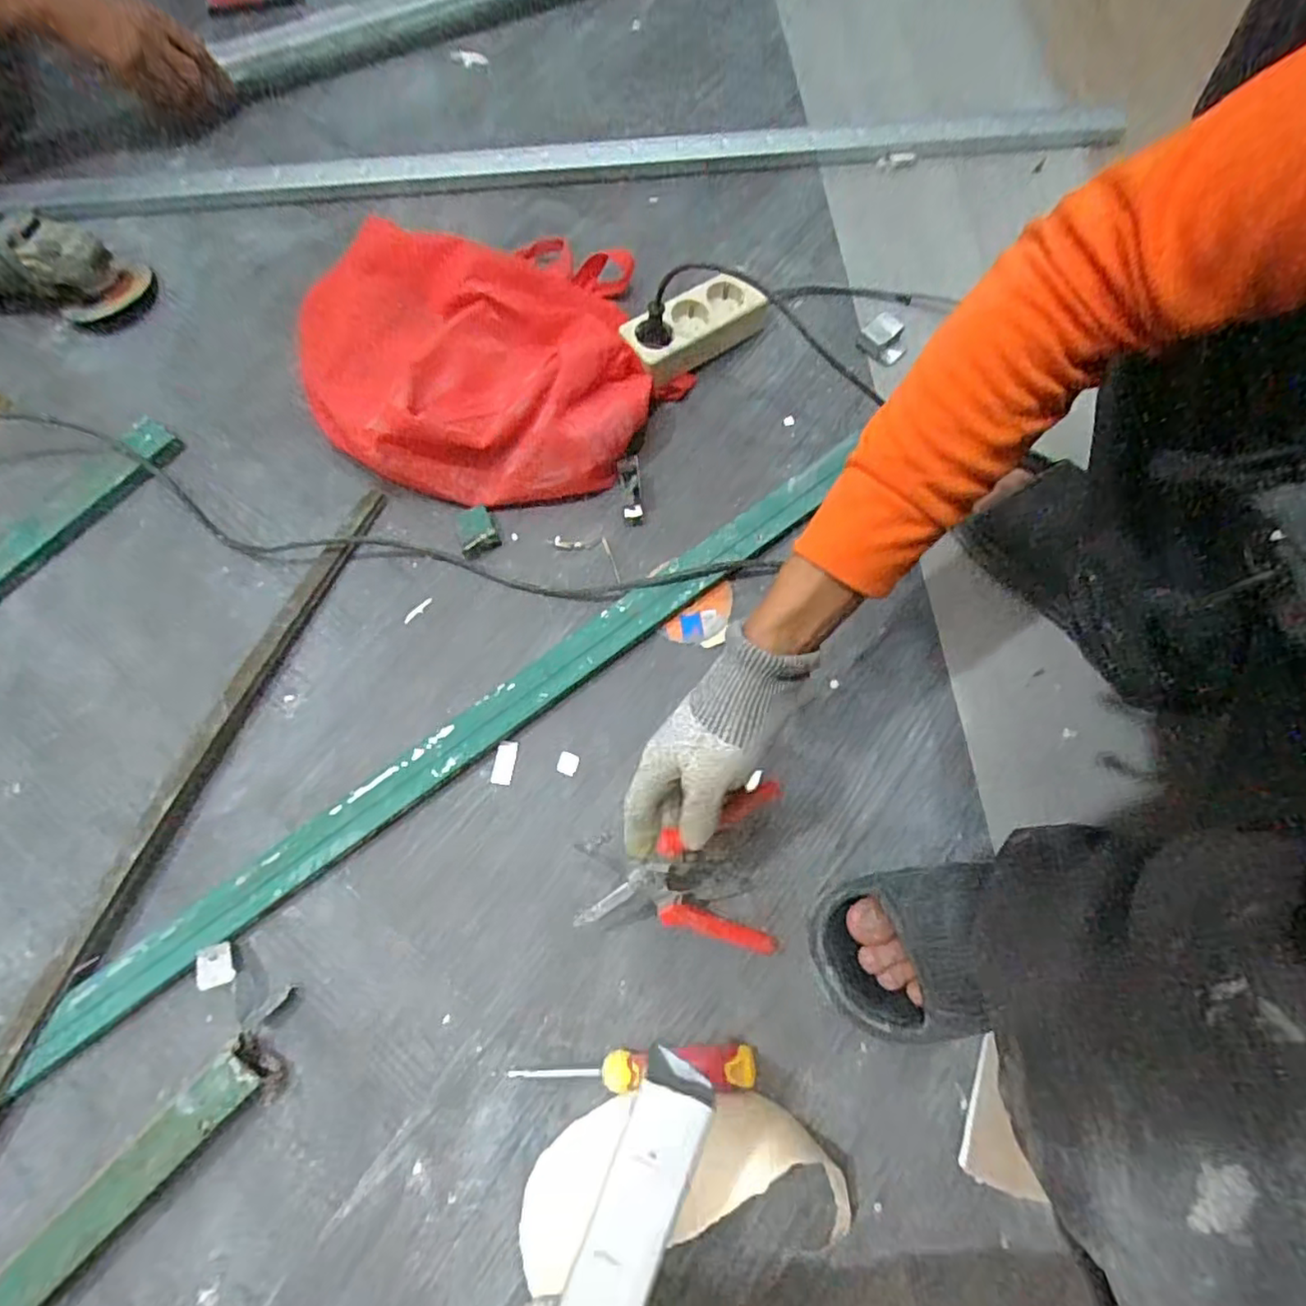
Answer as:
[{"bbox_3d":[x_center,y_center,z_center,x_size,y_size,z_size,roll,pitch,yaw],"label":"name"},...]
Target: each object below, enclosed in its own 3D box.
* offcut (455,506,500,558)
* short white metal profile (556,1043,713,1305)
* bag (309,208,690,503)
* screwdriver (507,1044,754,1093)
[{"bbox_3d":[-0.168,-0.119,0.614,0.035,0.020,0.050,-21,73,-5],"label":"offcut"},{"bbox_3d":[-0.026,0.324,0.321,0.040,0.013,0.232,22,79,7],"label":"short white metal profile"},{"bbox_3d":[-0.162,-0.304,0.622,0.341,0.115,0.328,-22,74,-6],"label":"bag"},{"bbox_3d":[-0.014,0.307,0.476,0.175,0.030,0.028,-3,73,0],"label":"screwdriver"}]

